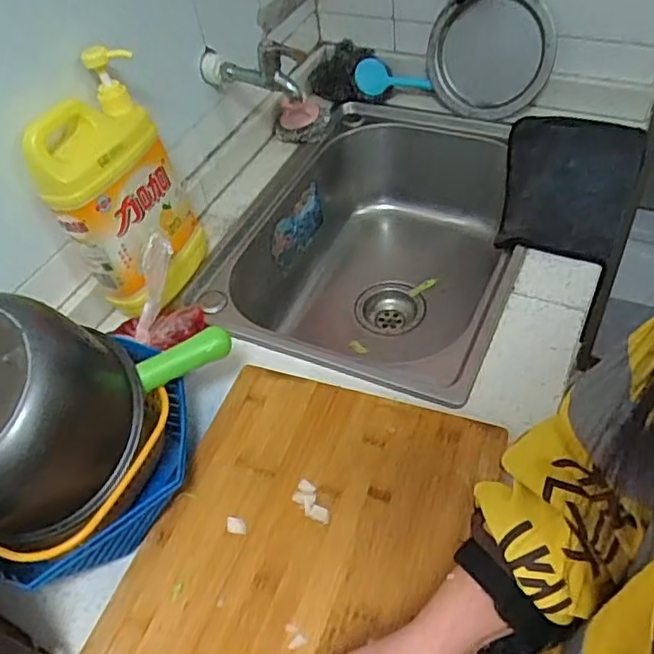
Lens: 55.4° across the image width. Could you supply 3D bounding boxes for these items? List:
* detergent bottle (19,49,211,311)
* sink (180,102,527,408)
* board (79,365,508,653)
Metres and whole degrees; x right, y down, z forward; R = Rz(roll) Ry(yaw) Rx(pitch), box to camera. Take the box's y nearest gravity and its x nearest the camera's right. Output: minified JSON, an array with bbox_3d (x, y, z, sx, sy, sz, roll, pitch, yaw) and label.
[{"bbox_3d":[-0.219,-0.137,0.705,0.087,0.263,0.152,10,50,15],"label":"detergent bottle"},{"bbox_3d":[0.080,-0.072,0.940,0.388,0.272,0.514,15,51,19],"label":"sink"},{"bbox_3d":[-0.025,0.206,0.532,0.277,0.014,0.370,12,50,17],"label":"board"}]

